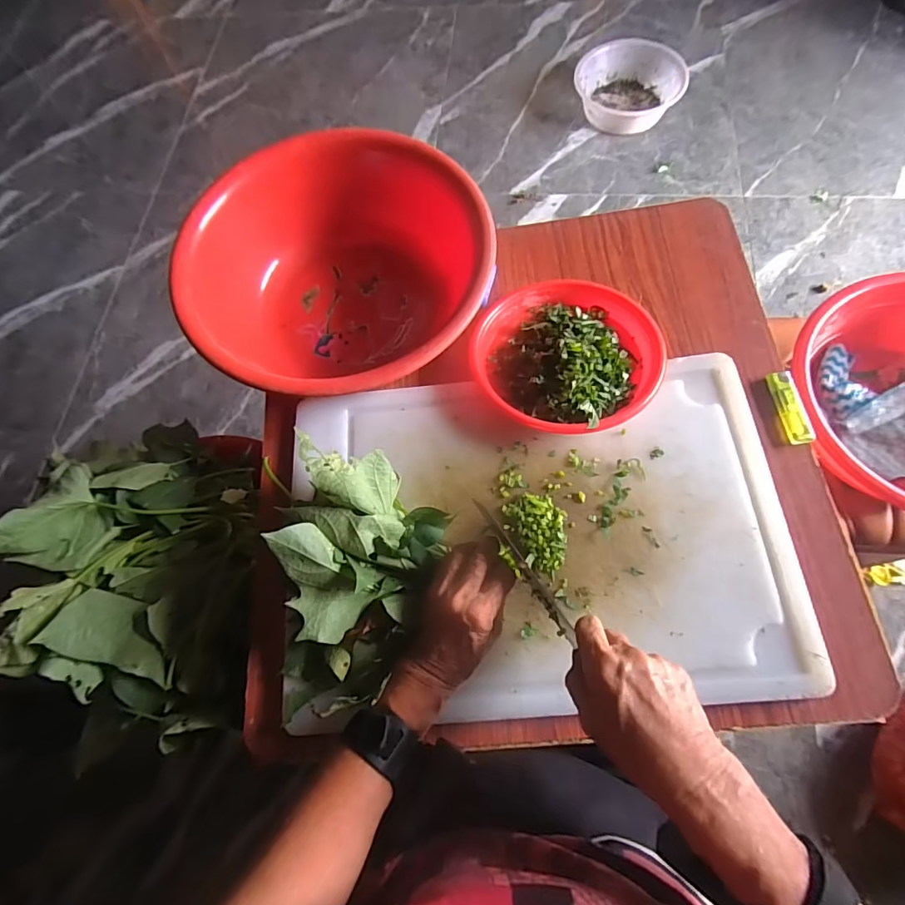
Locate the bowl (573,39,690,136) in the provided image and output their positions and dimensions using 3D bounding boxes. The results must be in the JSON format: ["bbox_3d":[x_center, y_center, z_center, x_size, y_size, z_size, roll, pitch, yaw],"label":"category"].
[{"bbox_3d":[0.463,-0.968,1.239,0.256,0.080,0.245,-1,71,4],"label":"bowl"}]

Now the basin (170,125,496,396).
[{"bbox_3d":[-0.122,-0.181,0.518,0.302,0.114,0.291,-1,71,4],"label":"basin"}]

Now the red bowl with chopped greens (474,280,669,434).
[{"bbox_3d":[0.123,-0.113,0.500,0.186,0.048,0.192,-1,71,4],"label":"red bowl with chopped greens"}]

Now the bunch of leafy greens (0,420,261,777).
[{"bbox_3d":[-0.327,0.121,0.496,0.211,0.109,0.334,-11,71,1],"label":"bunch of leafy greens"}]

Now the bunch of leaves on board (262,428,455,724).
[{"bbox_3d":[-0.082,0.099,0.413,0.150,0.074,0.224,-6,71,-1],"label":"bunch of leaves on board"}]

